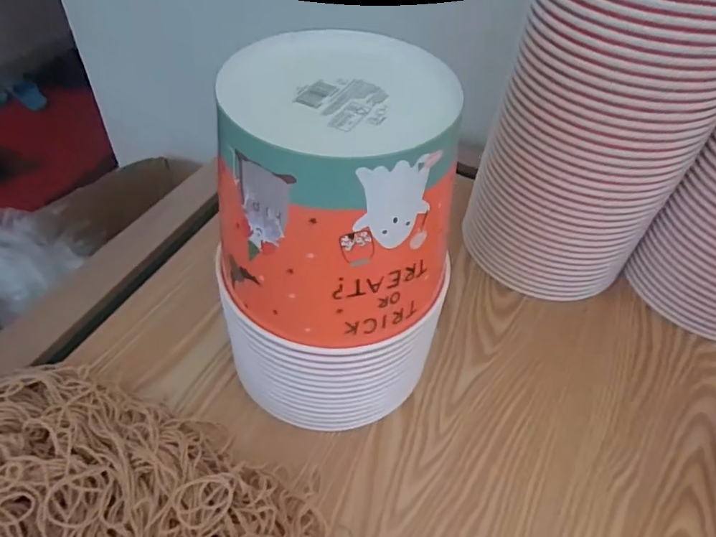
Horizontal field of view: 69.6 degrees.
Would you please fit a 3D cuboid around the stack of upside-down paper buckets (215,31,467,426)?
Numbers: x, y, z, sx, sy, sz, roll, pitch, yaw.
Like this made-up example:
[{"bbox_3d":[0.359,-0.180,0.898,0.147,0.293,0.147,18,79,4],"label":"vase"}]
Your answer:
[{"bbox_3d":[-0.012,-0.008,0.352,0.144,0.240,0.138,1,48,-4],"label":"stack of upside-down paper buckets"}]

